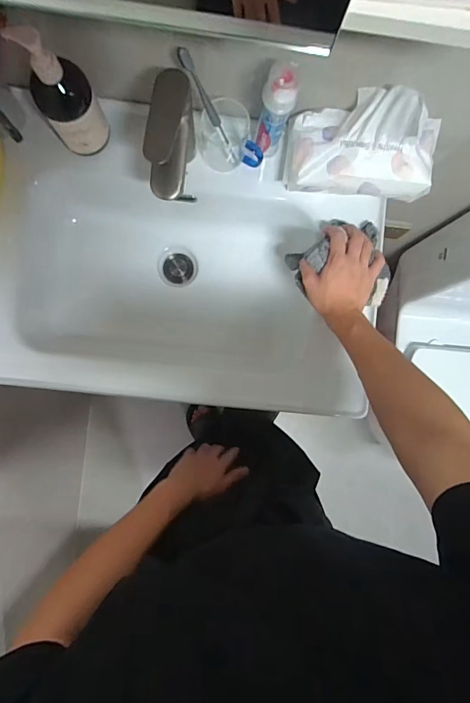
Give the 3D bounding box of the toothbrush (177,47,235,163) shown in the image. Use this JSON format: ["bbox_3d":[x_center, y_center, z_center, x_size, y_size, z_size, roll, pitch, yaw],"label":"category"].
[{"bbox_3d":[-0.032,-0.336,0.544,0.015,0.168,0.015,36,86,31],"label":"toothbrush"}]

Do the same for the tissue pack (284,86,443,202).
[{"bbox_3d":[0.192,-0.301,0.559,0.216,0.121,0.114,8,88,-3],"label":"tissue pack"}]

